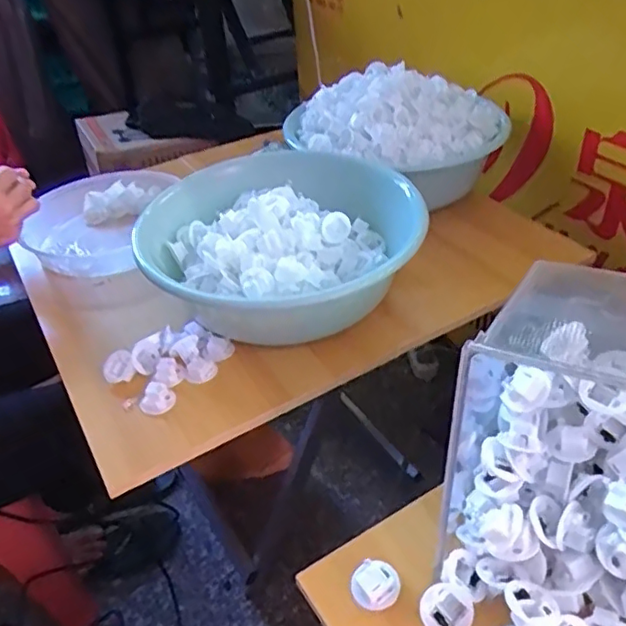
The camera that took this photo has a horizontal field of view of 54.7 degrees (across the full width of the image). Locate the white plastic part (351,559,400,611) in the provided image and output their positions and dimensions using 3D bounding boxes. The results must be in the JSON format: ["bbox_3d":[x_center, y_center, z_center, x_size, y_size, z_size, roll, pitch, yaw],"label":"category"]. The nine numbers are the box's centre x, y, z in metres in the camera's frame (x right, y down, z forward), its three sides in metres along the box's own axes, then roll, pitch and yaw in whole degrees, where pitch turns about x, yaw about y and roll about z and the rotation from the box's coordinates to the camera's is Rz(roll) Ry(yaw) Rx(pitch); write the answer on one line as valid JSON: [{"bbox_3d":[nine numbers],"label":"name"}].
[{"bbox_3d":[0.044,0.188,0.419,0.029,0.012,0.032,26,48,33],"label":"white plastic part"}]

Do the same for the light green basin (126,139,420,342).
[{"bbox_3d":[-0.044,-0.082,0.682,0.287,0.107,0.250,-8,39,-3],"label":"light green basin"}]

